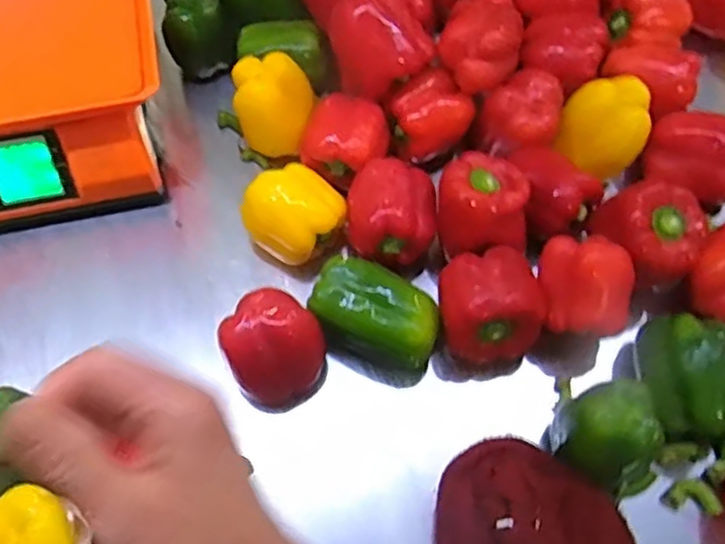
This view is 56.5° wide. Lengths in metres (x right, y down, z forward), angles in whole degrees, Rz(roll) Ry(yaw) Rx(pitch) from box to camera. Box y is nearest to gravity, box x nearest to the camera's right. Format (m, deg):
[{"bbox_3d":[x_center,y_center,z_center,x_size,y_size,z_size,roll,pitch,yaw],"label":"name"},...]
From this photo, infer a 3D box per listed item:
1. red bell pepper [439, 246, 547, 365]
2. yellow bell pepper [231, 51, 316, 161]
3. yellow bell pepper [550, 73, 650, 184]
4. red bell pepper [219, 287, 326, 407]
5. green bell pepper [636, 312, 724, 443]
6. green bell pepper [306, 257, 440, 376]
[{"bbox_3d":[0.108,0.026,0.574,0.081,0.068,0.079,-7,62,-3],"label":"red bell pepper"},{"bbox_3d":[-0.088,-0.166,0.669,0.077,0.075,0.063,-1,62,-1],"label":"yellow bell pepper"},{"bbox_3d":[0.230,-0.139,0.643,0.077,0.064,0.071,0,62,0],"label":"yellow bell pepper"},{"bbox_3d":[-0.073,0.061,0.562,0.077,0.072,0.074,-34,67,-16],"label":"red bell pepper"},{"bbox_3d":[0.264,0.081,0.542,0.070,0.057,0.097,5,62,3],"label":"green bell pepper"},{"bbox_3d":[0.011,0.036,0.579,0.109,0.057,0.063,21,64,11],"label":"green bell pepper"}]

